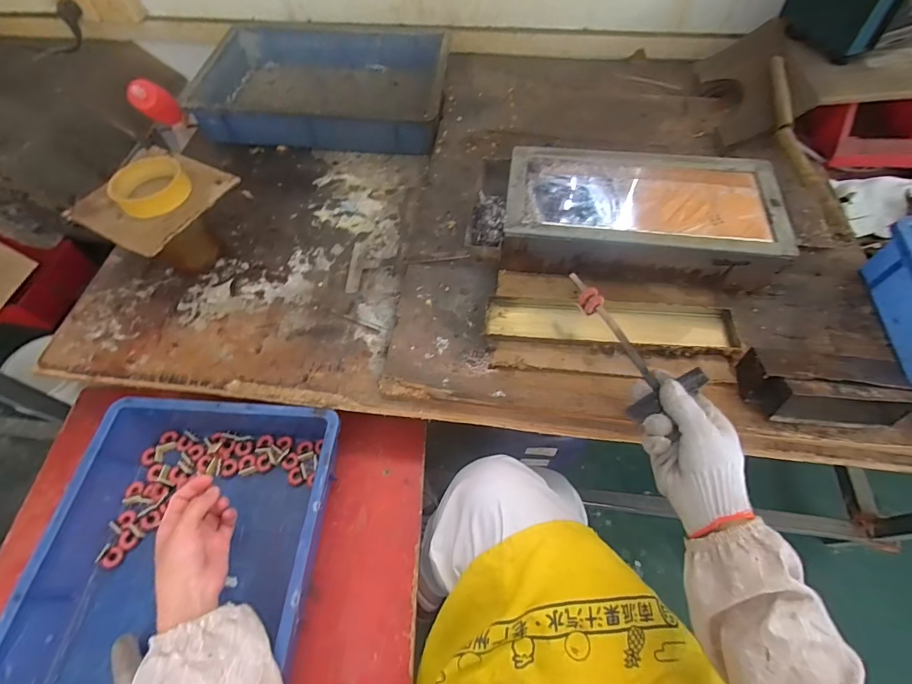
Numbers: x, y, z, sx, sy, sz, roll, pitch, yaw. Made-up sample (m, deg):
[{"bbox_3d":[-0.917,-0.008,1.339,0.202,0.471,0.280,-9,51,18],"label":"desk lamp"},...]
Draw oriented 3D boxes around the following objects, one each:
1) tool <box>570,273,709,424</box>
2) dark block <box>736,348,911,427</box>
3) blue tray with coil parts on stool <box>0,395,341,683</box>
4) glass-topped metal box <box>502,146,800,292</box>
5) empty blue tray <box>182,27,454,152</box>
[{"bbox_3d":[0.179,-0.008,0.459,0.090,0.013,0.171,-25,68,-11],"label":"tool"},{"bbox_3d":[0.392,0.047,0.459,0.144,0.058,0.077,7,60,6],"label":"dark block"},{"bbox_3d":[-0.297,0.274,0.450,0.283,0.090,0.422,3,60,3],"label":"blue tray with coil parts on stool"},{"bbox_3d":[0.236,-0.171,0.565,0.330,0.074,0.183,7,60,6],"label":"glass-topped metal box"},{"bbox_3d":[-0.237,-0.487,0.803,0.431,0.081,0.308,2,60,3],"label":"empty blue tray"}]

